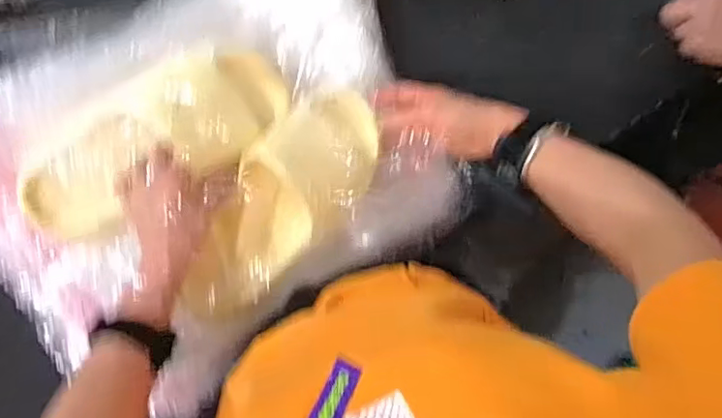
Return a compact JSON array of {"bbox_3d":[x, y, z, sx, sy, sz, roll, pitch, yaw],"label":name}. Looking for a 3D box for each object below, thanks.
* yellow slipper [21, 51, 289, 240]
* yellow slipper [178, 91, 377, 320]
[{"bbox_3d":[-0.195,-0.064,0.530,0.264,0.068,0.103,-29,92,-6],"label":"yellow slipper"},{"bbox_3d":[-0.073,-0.006,0.547,0.107,0.065,0.251,37,85,-5],"label":"yellow slipper"}]

